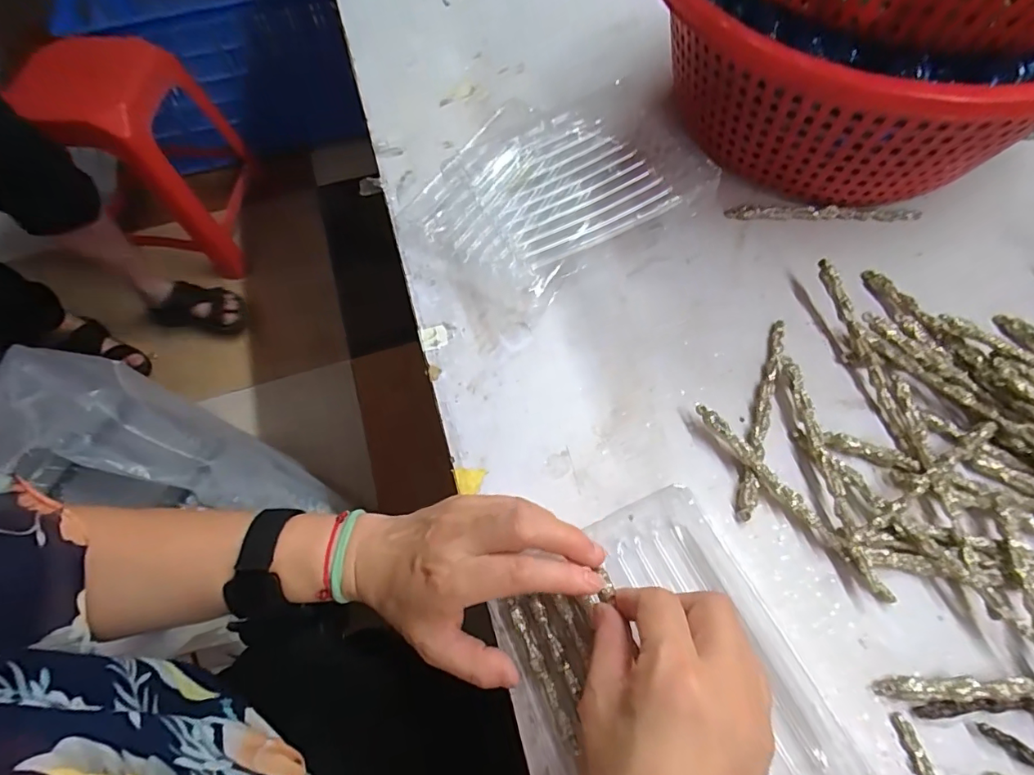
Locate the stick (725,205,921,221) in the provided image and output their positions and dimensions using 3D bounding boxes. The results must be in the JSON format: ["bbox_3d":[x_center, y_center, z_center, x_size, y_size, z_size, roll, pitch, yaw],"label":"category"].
[{"bbox_3d":[0.258,-0.147,0.420,0.156,0.010,0.012,1,65,4],"label":"stick"}]

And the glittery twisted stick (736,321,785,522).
[{"bbox_3d":[0.170,0.018,0.347,0.011,0.010,0.151,17,67,11],"label":"glittery twisted stick"}]

